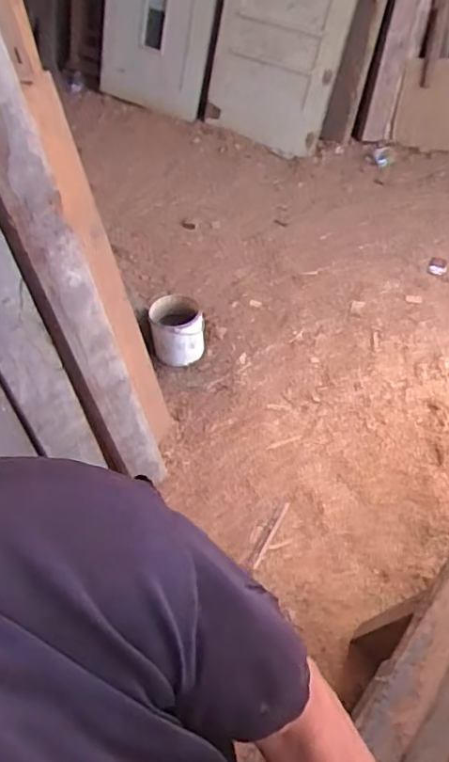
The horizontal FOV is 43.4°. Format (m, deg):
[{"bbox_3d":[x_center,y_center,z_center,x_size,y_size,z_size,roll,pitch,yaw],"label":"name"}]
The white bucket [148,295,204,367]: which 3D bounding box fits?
[{"bbox_3d":[-0.165,-0.185,1.983,0.172,0.215,0.207,-7,53,-5],"label":"white bucket"}]

